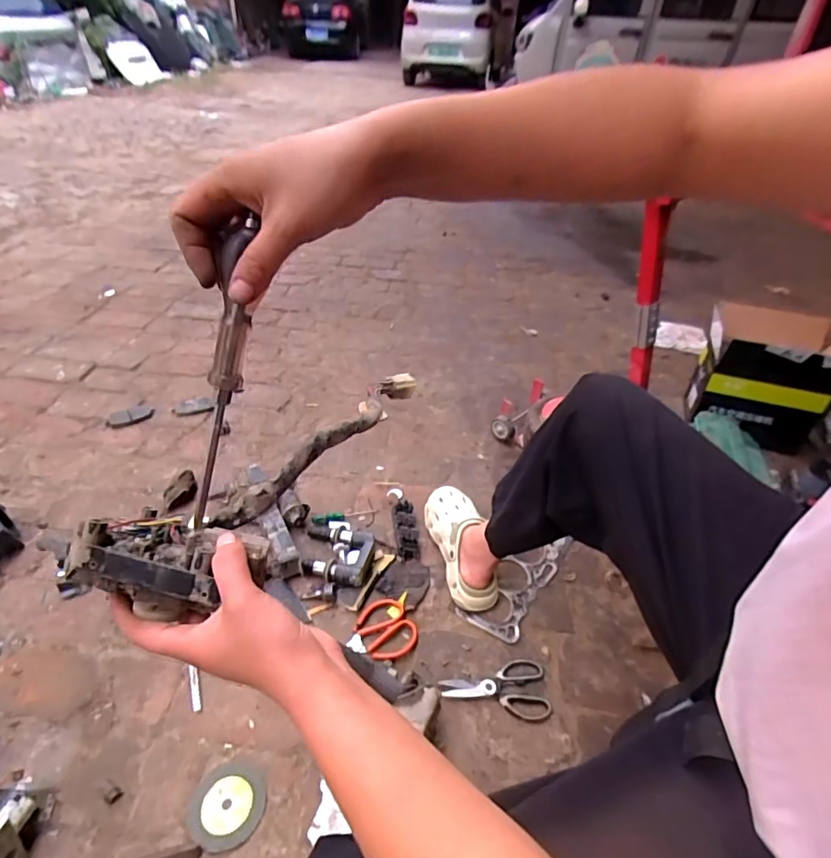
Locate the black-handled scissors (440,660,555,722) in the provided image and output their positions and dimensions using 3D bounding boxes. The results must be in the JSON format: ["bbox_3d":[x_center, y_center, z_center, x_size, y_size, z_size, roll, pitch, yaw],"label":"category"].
[{"bbox_3d":[0.132,0.431,0.847,0.173,0.015,0.095,0,38,-4],"label":"black-handled scissors"}]

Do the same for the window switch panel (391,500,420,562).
[{"bbox_3d":[-0.021,0.213,1.084,0.051,0.032,0.157,-2,39,-6],"label":"window switch panel"}]

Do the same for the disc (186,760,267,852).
[{"bbox_3d":[-0.262,0.520,0.711,0.102,0.006,0.098,4,39,-3],"label":"disc"}]

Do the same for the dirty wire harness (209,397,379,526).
[{"bbox_3d":[-0.091,0.023,0.462,0.026,0.042,0.216,24,43,24],"label":"dirty wire harness"}]

